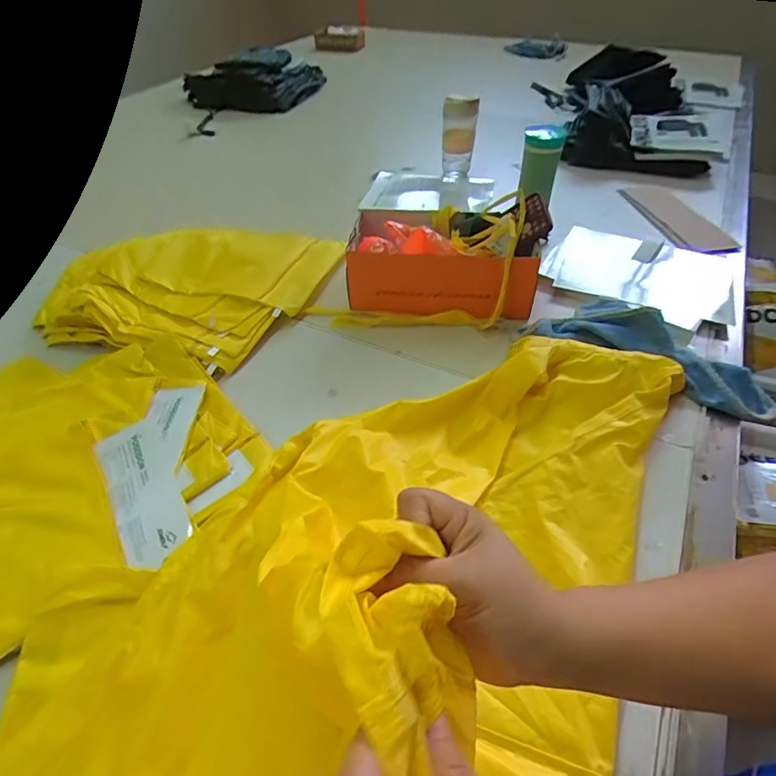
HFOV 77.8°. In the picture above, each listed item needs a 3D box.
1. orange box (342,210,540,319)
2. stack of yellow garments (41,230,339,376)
[{"bbox_3d":[0.090,-0.212,0.809,0.300,0.139,0.141,4,45,6],"label":"orange box"},{"bbox_3d":[-0.349,-0.205,0.878,0.438,0.076,0.417,12,49,16],"label":"stack of yellow garments"}]

